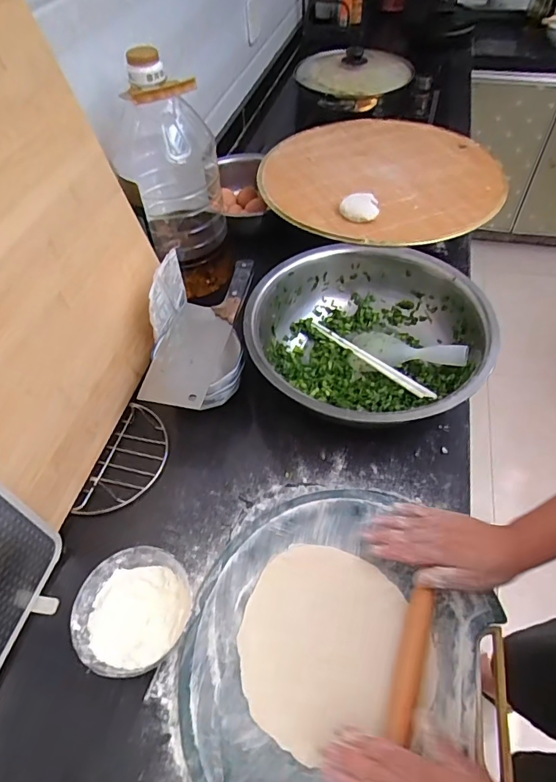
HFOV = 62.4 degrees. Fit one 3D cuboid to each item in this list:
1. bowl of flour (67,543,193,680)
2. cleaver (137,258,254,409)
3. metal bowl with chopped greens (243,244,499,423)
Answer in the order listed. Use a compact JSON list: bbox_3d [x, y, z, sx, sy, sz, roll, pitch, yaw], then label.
[{"bbox_3d":[-0.150,0.234,0.489,0.112,0.047,0.118,-1,52,2],"label":"bowl of flour"},{"bbox_3d":[-0.111,-0.094,0.664,0.092,0.027,0.282,10,54,10],"label":"cleaver"},{"bbox_3d":[0.129,-0.072,0.678,0.315,0.110,0.333,-1,52,2],"label":"metal bowl with chopped greens"}]

